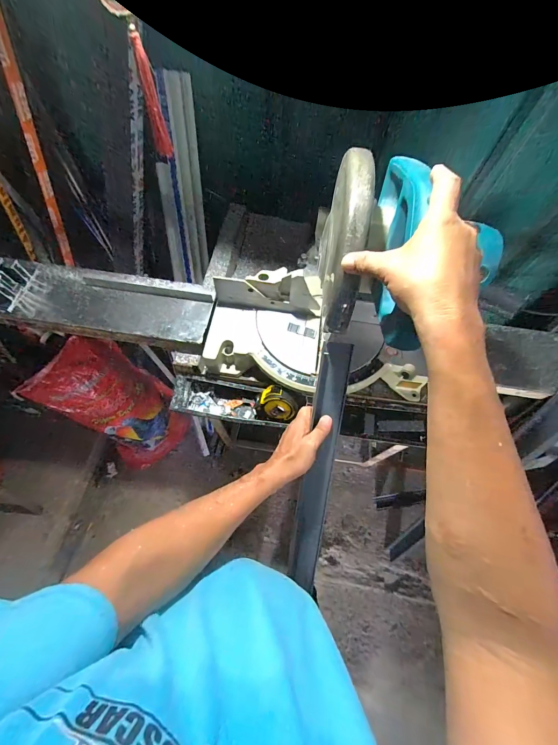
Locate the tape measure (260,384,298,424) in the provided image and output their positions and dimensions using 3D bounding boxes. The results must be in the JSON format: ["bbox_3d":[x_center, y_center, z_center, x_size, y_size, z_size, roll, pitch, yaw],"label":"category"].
[{"bbox_3d":[0.002,0.063,0.648,0.081,0.073,0.042,-27,29,21],"label":"tape measure"}]

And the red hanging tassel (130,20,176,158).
[{"bbox_3d":[-0.180,-0.382,0.442,0.024,0.145,0.015,-17,68,-10],"label":"red hanging tassel"}]

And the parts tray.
[{"bbox_3d":[-0.104,0.065,0.685,0.297,0.047,0.080,9,66,1],"label":"parts tray"}]

